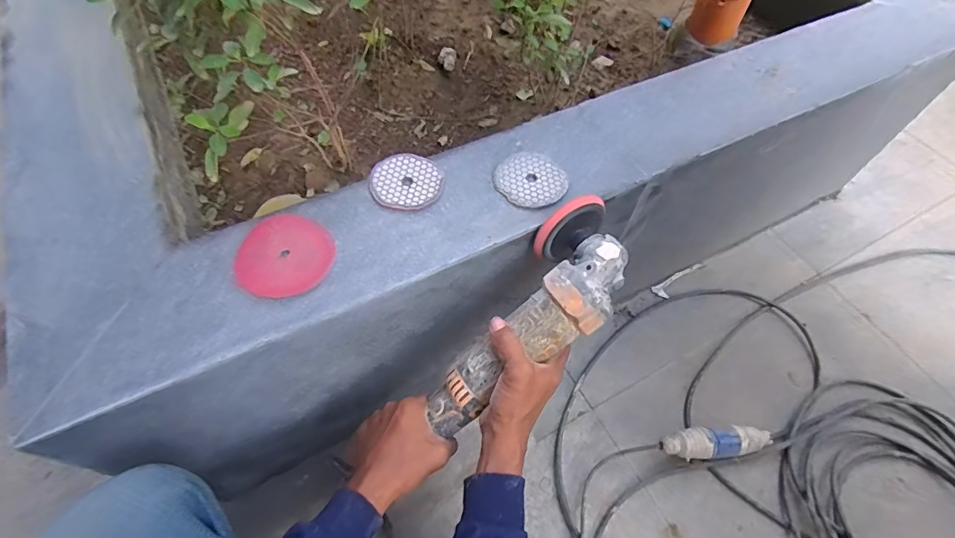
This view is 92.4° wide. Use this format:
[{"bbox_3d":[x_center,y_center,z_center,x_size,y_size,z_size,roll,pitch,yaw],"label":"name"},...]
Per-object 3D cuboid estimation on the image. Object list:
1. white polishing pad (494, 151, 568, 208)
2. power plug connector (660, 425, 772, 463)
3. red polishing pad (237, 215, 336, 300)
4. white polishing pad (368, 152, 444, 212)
[{"bbox_3d":[0.064,-0.108,0.551,0.083,0.004,0.085,-35,64,-20],"label":"white polishing pad"},{"bbox_3d":[0.398,0.289,0.762,0.195,0.062,0.051,-6,58,-3],"label":"power plug connector"},{"bbox_3d":[-0.200,-0.014,0.477,0.093,0.010,0.096,22,61,14],"label":"red polishing pad"},{"bbox_3d":[-0.084,-0.104,0.541,0.083,0.010,0.082,6,58,4],"label":"white polishing pad"}]

